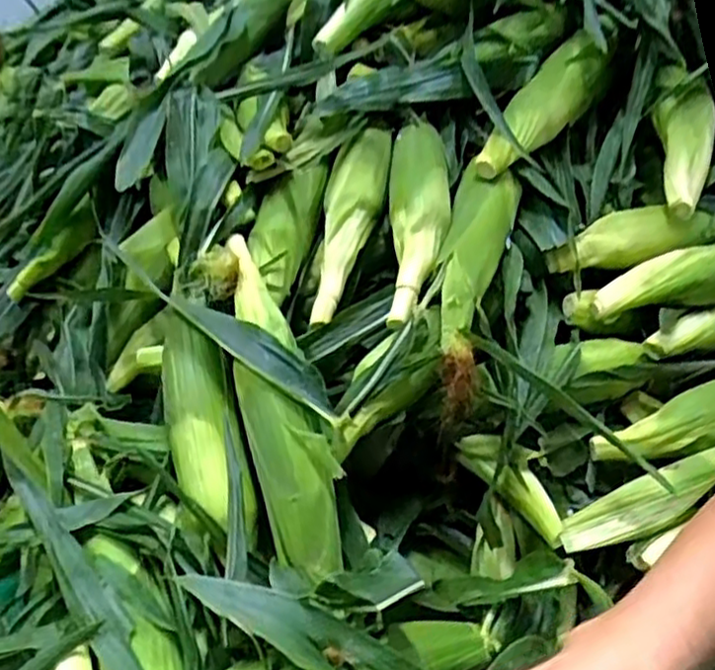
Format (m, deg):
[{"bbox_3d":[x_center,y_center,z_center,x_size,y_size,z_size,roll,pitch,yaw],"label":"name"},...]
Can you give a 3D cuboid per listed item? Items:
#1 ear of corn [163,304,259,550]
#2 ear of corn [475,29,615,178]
[{"bbox_3d":[-0.127,0.073,0.592,0.057,0.051,0.201,-7,68,-30],"label":"ear of corn"},{"bbox_3d":[0.185,-0.228,0.729,0.047,0.046,0.211,27,66,38],"label":"ear of corn"}]

